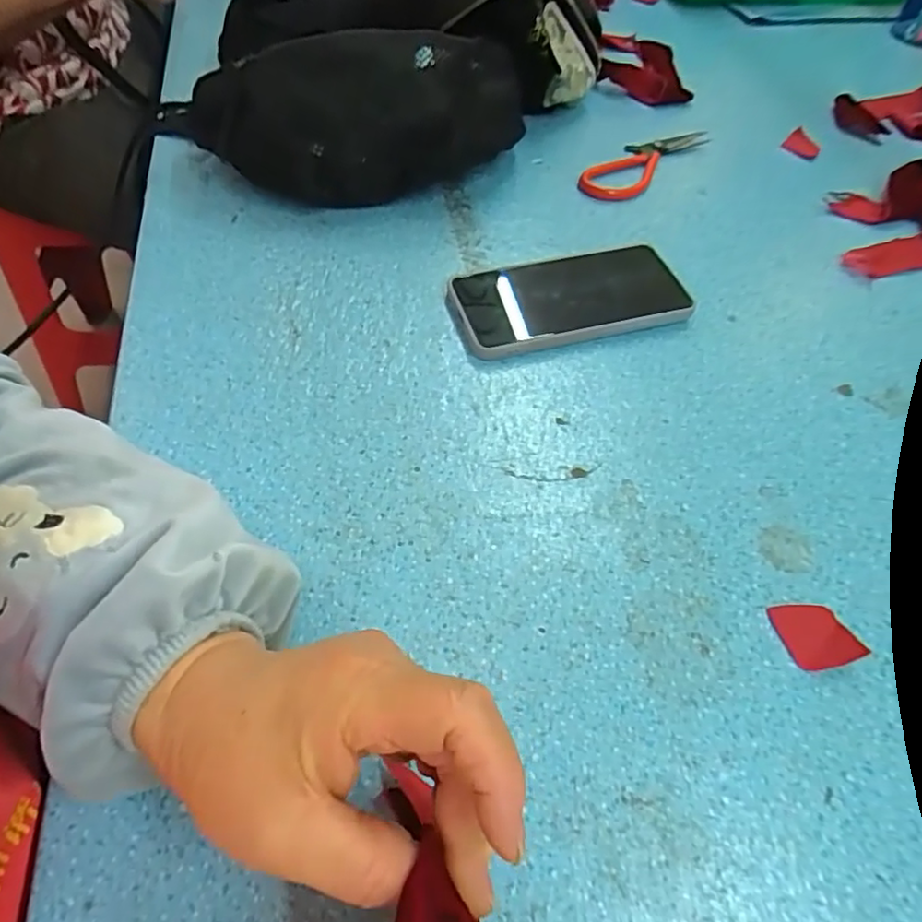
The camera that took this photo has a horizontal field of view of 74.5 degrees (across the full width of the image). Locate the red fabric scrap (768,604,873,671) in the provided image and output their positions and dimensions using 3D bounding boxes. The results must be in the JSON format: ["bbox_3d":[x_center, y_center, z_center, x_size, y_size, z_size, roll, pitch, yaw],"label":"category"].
[{"bbox_3d":[0.177,0.085,0.303,0.032,0.009,0.034,-10,57,-10],"label":"red fabric scrap"}]

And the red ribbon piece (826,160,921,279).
[{"bbox_3d":[0.364,-0.205,0.511,0.090,0.023,0.142,10,56,3],"label":"red ribbon piece"}]

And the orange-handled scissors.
[{"bbox_3d":[0.166,-0.274,0.552,0.048,0.007,0.159,37,61,20],"label":"orange-handled scissors"}]

